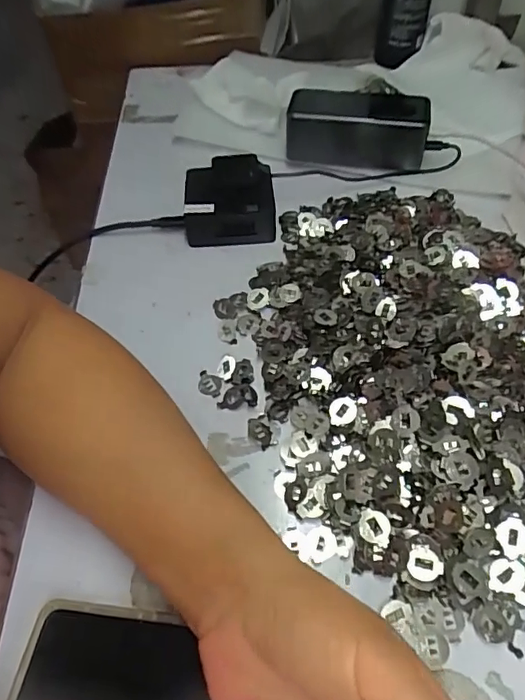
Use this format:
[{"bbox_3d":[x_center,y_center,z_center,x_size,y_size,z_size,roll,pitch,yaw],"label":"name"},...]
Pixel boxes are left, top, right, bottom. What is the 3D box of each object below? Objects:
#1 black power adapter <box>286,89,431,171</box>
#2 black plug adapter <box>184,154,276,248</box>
[{"bbox_3d":[0.088,-0.211,0.488,0.127,0.051,0.050,6,53,6],"label":"black power adapter"},{"bbox_3d":[-0.029,-0.131,0.454,0.076,0.041,0.073,-4,53,-1],"label":"black plug adapter"}]

